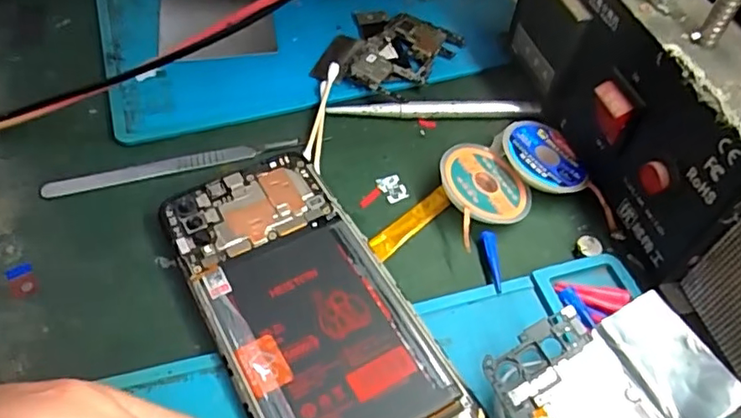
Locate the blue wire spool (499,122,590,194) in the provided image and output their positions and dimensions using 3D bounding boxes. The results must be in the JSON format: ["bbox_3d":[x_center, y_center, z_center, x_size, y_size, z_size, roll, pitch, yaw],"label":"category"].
[{"bbox_3d":[0.084,-0.026,0.280,0.042,0.007,0.042,10,51,-12],"label":"blue wire spool"}]

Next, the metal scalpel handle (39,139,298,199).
[{"bbox_3d":[-0.096,-0.021,0.280,0.118,0.004,0.009,-13,54,-12],"label":"metal scalpel handle"}]

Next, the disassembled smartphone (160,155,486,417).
[{"bbox_3d":[-0.025,0.042,0.228,0.071,0.011,0.155,-24,56,-19],"label":"disassembled smartphone"}]

